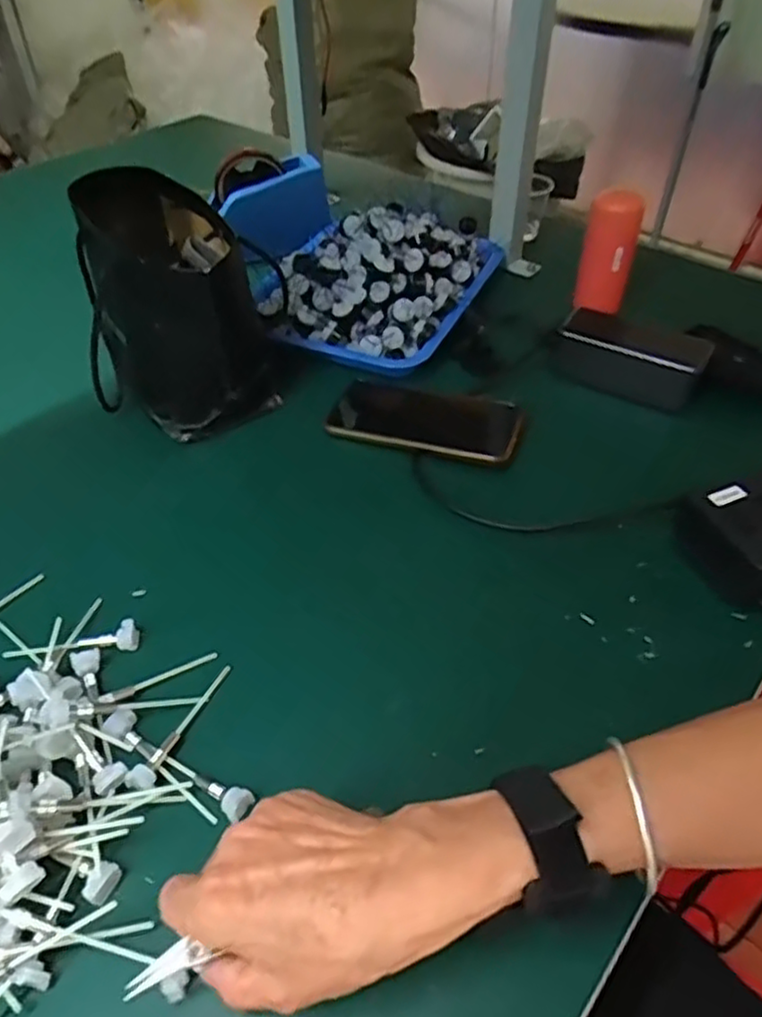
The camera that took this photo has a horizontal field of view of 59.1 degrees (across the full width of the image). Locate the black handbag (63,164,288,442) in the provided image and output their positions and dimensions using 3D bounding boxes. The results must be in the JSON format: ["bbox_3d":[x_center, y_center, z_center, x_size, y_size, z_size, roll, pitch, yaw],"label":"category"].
[{"bbox_3d":[-0.185,-0.163,0.582,0.144,0.161,0.195,-22,49,-20],"label":"black handbag"}]

